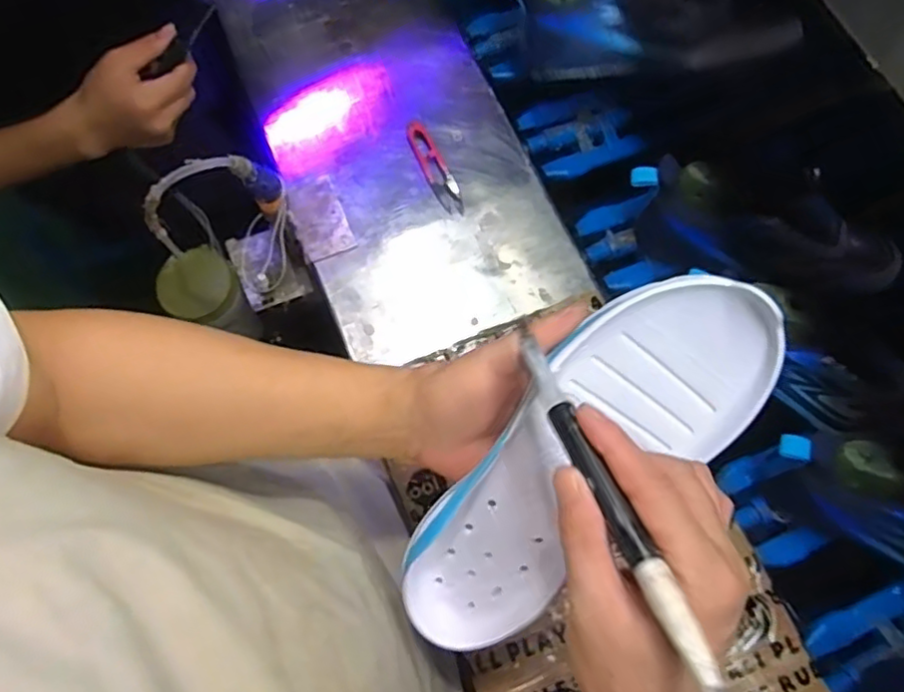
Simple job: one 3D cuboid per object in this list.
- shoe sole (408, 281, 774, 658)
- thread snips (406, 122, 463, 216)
[{"bbox_3d":[0.068,0.067,0.364,0.092,0.028,0.258,45,104,13],"label":"shoe sole"},{"bbox_3d":[-0.017,-0.177,0.638,0.024,0.009,0.107,-26,75,-6],"label":"thread snips"}]

